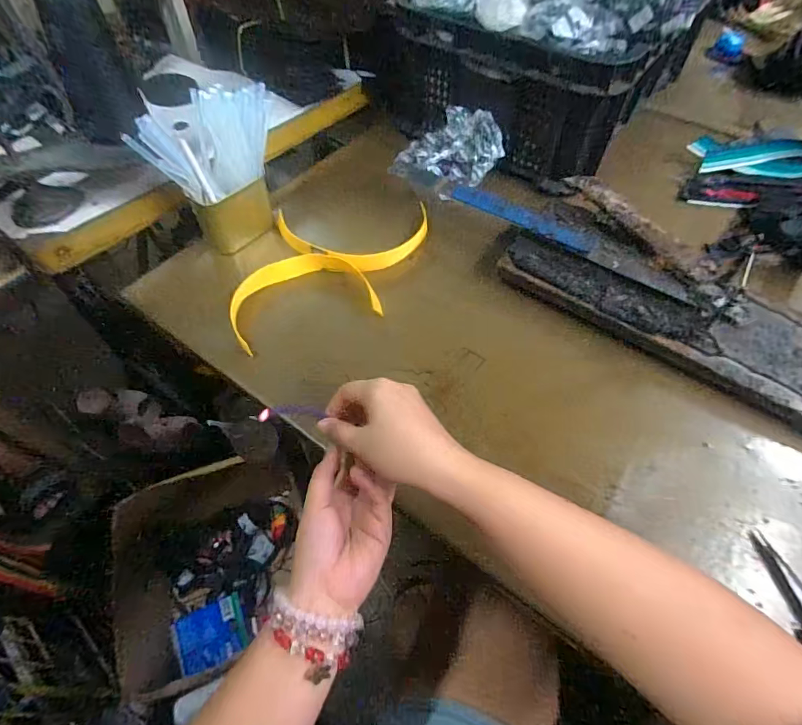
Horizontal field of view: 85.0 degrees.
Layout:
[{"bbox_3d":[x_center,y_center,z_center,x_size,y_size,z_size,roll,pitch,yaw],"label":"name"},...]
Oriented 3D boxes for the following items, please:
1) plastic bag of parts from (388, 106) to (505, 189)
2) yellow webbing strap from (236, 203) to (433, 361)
[{"bbox_3d":[0.075,-0.335,0.686,0.161,0.086,0.111,5,55,1],"label":"plastic bag of parts"},{"bbox_3d":[-0.085,-0.119,0.565,0.206,0.028,0.260,9,55,4],"label":"yellow webbing strap"}]

